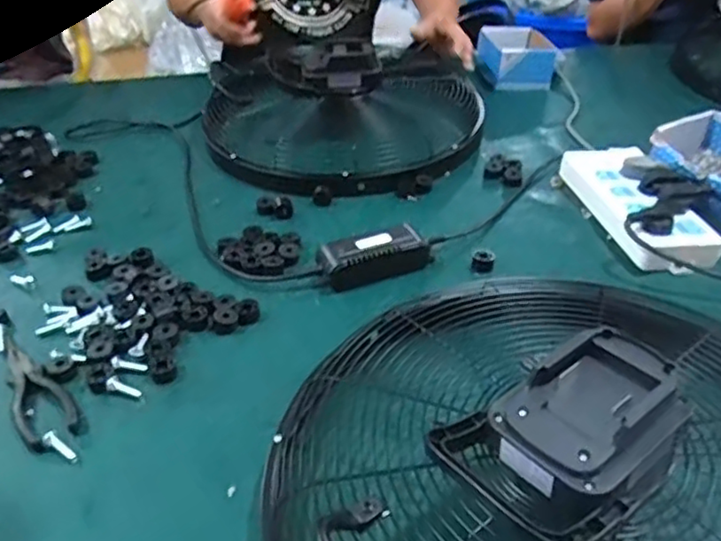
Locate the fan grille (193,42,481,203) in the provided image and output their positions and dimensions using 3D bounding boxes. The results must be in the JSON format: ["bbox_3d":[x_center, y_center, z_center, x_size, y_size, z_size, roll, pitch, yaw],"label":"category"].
[{"bbox_3d":[-0.021,-0.263,0.989,0.421,0.119,0.394,-6,37,-6],"label":"fan grille"}]

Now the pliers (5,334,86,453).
[{"bbox_3d":[-0.294,0.102,0.575,0.047,0.005,0.157,-25,42,-31],"label":"pliers"}]

